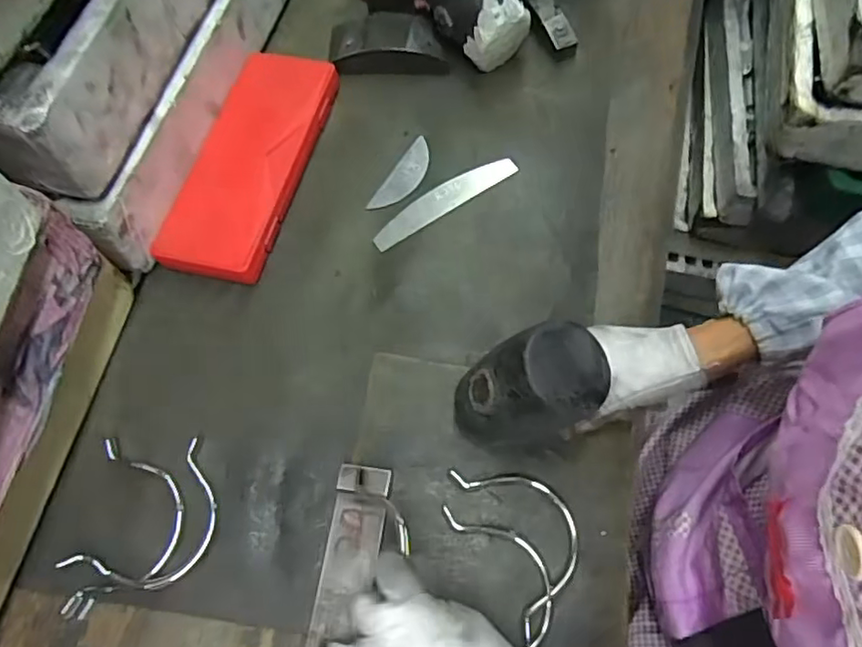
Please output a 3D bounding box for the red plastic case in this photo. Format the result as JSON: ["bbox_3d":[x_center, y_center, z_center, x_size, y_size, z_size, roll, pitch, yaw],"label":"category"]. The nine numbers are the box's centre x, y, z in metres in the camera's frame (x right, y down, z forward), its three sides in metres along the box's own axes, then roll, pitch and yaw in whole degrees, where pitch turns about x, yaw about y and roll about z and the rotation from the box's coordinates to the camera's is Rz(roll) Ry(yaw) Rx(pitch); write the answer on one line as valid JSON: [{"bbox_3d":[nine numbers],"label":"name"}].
[{"bbox_3d":[-0.171,-0.157,0.580,0.100,0.030,0.248,11,66,5],"label":"red plastic case"}]

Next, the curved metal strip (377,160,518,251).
[{"bbox_3d":[0.012,-0.119,0.573,0.155,0.004,0.030,-31,69,-13],"label":"curved metal strip"}]

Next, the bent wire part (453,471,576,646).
[{"bbox_3d":[0.073,0.154,0.443,0.070,0.014,0.124,-23,68,-9],"label":"bent wire part"}]

